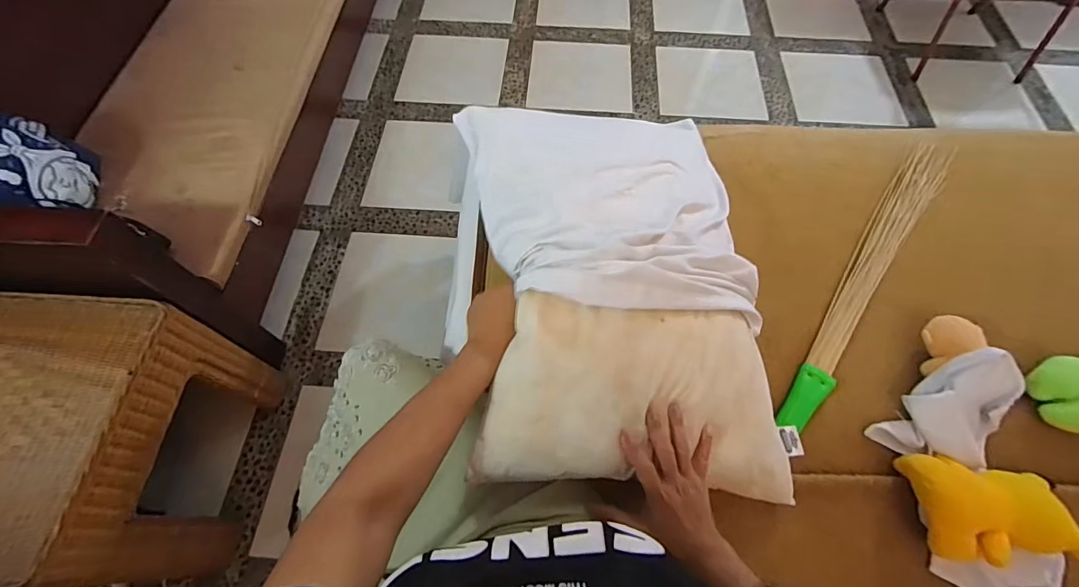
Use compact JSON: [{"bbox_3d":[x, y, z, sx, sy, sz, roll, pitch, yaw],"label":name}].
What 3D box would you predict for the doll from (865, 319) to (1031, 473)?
[{"bbox_3d":[0.589,0.140,0.634,0.126,0.092,0.226,35,68,17],"label":"doll"}]

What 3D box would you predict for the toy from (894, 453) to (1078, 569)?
[{"bbox_3d":[0.567,0.266,0.563,0.174,0.056,0.124,3,62,1],"label":"toy"}]

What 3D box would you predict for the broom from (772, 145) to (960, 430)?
[{"bbox_3d":[0.559,-0.047,0.774,0.073,0.025,0.666,36,68,17],"label":"broom"}]

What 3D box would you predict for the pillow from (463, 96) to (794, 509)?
[{"bbox_3d":[0.099,-0.041,0.654,0.433,0.186,0.571,5,49,-10],"label":"pillow"}]

